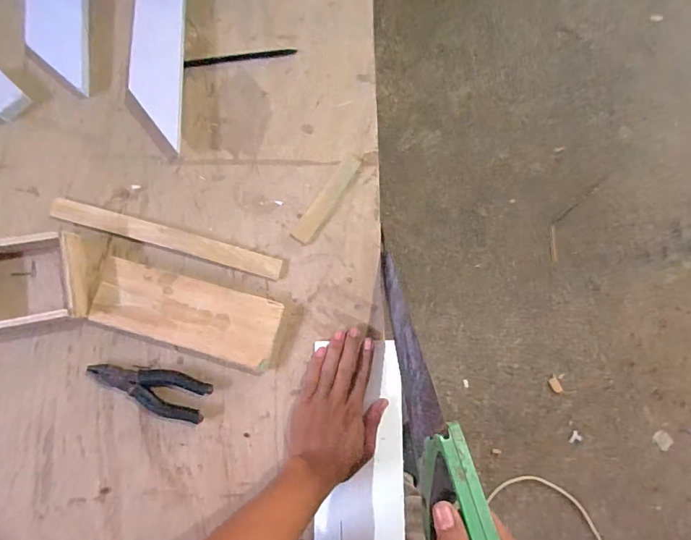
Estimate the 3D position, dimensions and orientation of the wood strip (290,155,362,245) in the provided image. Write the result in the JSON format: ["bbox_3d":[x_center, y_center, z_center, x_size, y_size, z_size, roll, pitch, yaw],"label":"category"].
[{"bbox_3d":[-0.025,-0.096,0.562,0.024,0.005,0.138,33,80,0],"label":"wood strip"}]

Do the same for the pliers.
[{"bbox_3d":[-0.238,0.145,0.506,0.141,0.011,0.052,16,81,-3],"label":"pliers"}]

